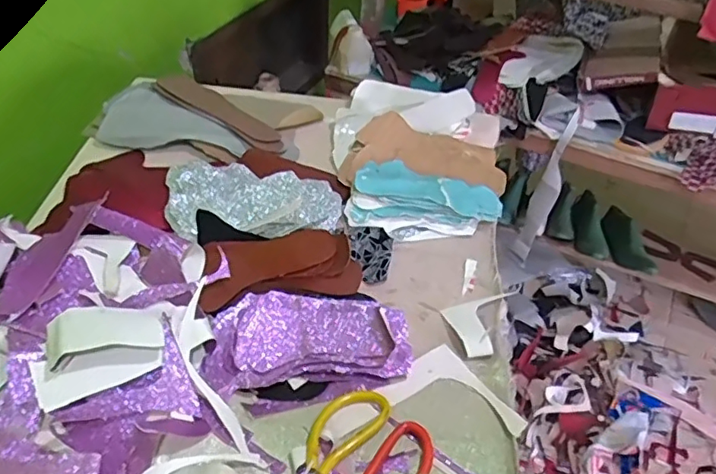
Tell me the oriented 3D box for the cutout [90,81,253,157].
[{"bbox_3d":[-0.275,-0.176,0.883,0.236,0.032,0.112,8,45,4],"label":"cutout"}]

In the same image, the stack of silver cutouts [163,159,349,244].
[{"bbox_3d":[-0.134,-0.053,0.757,0.216,0.046,0.130,-6,45,-10],"label":"stack of silver cutouts"}]

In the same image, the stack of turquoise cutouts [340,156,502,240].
[{"bbox_3d":[0.091,-0.046,0.781,0.196,0.042,0.123,15,46,12],"label":"stack of turquoise cutouts"}]

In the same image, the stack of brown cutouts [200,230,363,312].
[{"bbox_3d":[-0.088,0.031,0.663,0.174,0.032,0.083,-7,66,-10],"label":"stack of brown cutouts"}]

